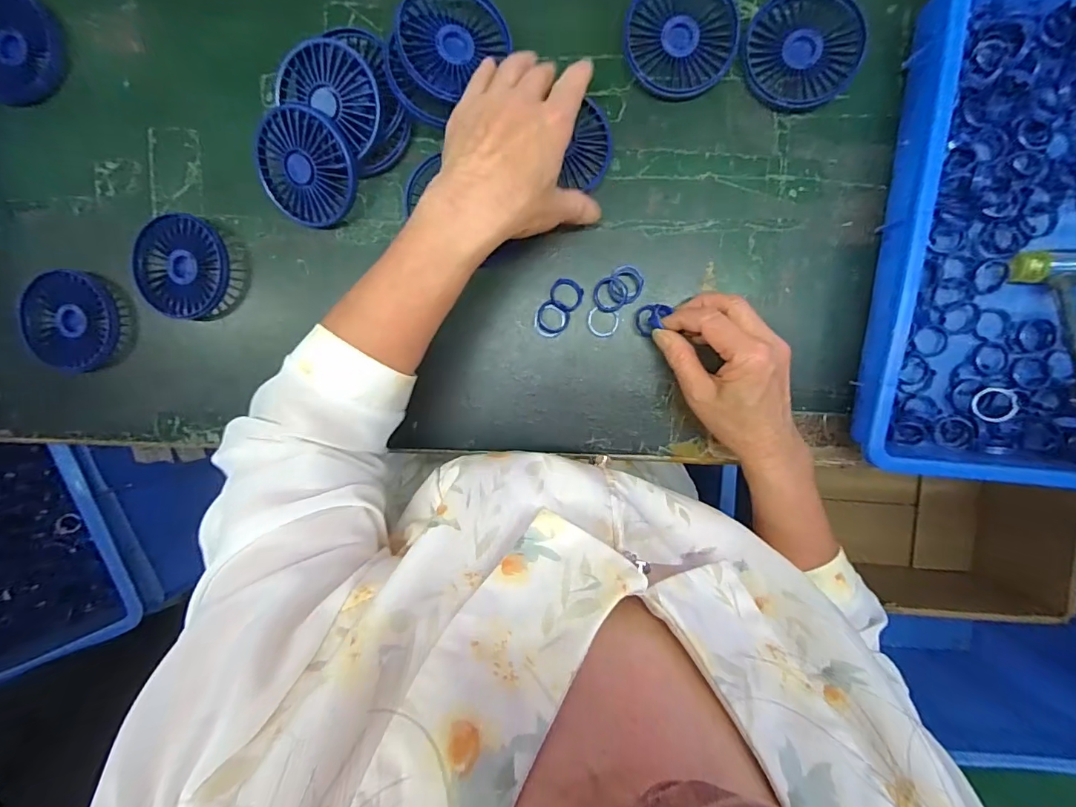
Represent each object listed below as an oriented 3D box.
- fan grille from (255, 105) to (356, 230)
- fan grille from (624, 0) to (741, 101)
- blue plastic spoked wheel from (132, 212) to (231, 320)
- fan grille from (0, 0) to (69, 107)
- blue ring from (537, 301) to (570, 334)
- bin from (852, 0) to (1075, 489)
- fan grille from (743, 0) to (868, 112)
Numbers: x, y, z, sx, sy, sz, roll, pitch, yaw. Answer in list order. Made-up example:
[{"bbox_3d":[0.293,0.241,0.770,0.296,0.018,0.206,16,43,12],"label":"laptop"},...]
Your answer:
[{"bbox_3d":[-0.187,-0.191,0.392,0.081,0.014,0.084,5,119,8],"label":"fan grille"},{"bbox_3d":[0.112,-0.290,0.382,0.085,0.014,0.087,0,95,2],"label":"fan grille"},{"bbox_3d":[-0.311,-0.120,0.418,0.088,0.018,0.082,0,95,2],"label":"blue plastic spoked wheel"},{"bbox_3d":[-0.452,-0.305,0.413,0.084,0.014,0.086,37,95,-1],"label":"fan grille"},{"bbox_3d":[0.012,-0.073,0.415,0.028,0.006,0.025,31,95,-1],"label":"blue ring"},{"bbox_3d":[0.383,-0.125,0.359,0.241,0.077,0.358,5,95,2],"label":"bin"},{"bbox_3d":[0.205,-0.277,0.377,0.082,0.018,0.085,0,95,2],"label":"fan grille"}]

